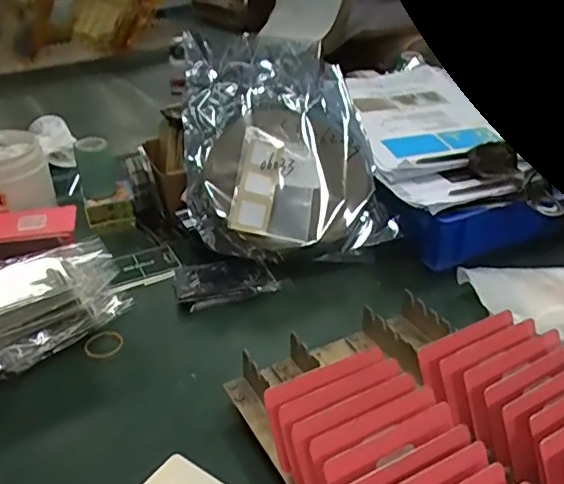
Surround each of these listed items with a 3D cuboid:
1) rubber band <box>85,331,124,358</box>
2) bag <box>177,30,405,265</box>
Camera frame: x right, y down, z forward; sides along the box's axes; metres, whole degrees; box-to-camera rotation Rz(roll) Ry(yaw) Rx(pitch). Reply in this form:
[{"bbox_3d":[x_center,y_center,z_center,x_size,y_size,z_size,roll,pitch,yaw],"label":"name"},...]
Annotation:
[{"bbox_3d":[-0.155,0.089,0.502,0.033,0.005,0.035,-1,32,1],"label":"rubber band"},{"bbox_3d":[-0.010,-0.105,0.623,0.194,0.054,0.269,-13,69,-8],"label":"bag"}]

